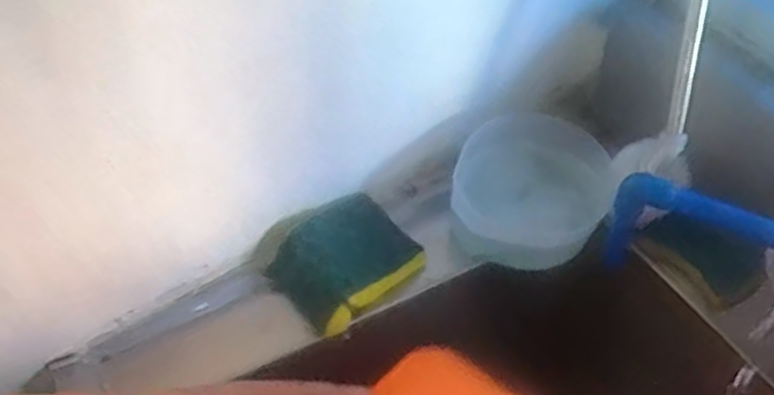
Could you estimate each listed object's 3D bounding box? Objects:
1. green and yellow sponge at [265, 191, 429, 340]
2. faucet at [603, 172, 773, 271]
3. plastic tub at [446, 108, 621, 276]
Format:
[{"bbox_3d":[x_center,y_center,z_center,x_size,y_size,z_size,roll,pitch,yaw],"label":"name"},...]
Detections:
[{"bbox_3d":[-0.039,0.055,0.661,0.120,0.042,0.094,-35,55,-26],"label":"green and yellow sponge"},{"bbox_3d":[0.276,0.049,0.607,0.179,0.105,0.024,25,53,23],"label":"faucet"},{"bbox_3d":[0.138,-0.010,0.705,0.145,0.074,0.142,-1,47,2],"label":"plastic tub"}]

